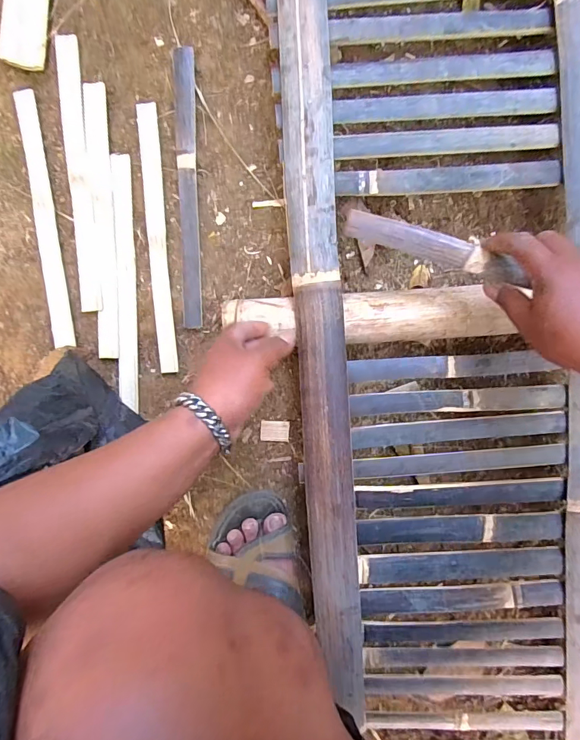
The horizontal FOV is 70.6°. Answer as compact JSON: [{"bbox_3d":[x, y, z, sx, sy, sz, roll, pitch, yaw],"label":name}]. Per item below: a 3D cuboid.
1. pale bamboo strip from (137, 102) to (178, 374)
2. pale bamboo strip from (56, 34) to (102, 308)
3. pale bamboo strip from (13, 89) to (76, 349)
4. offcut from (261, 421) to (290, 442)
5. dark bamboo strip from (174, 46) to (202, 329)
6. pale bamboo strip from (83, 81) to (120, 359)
[{"bbox_3d":[-0.159,-0.156,0.495,0.022,0.004,0.316,-4,94,1],"label":"pale bamboo strip"},{"bbox_3d":[-0.253,-0.234,0.494,0.026,0.005,0.320,-4,94,1],"label":"pale bamboo strip"},{"bbox_3d":[-0.299,-0.182,0.500,0.026,0.007,0.307,-7,94,1],"label":"pale bamboo strip"},{"bbox_3d":[-0.019,0.078,0.523,0.035,0.005,0.027,3,94,4],"label":"offcut"},{"bbox_3d":[-0.122,-0.213,0.493,0.023,0.009,0.319,-1,97,-4],"label":"dark bamboo strip"},{"bbox_3d":[-0.225,-0.176,0.494,0.027,0.006,0.319,-1,94,0],"label":"pale bamboo strip"}]

